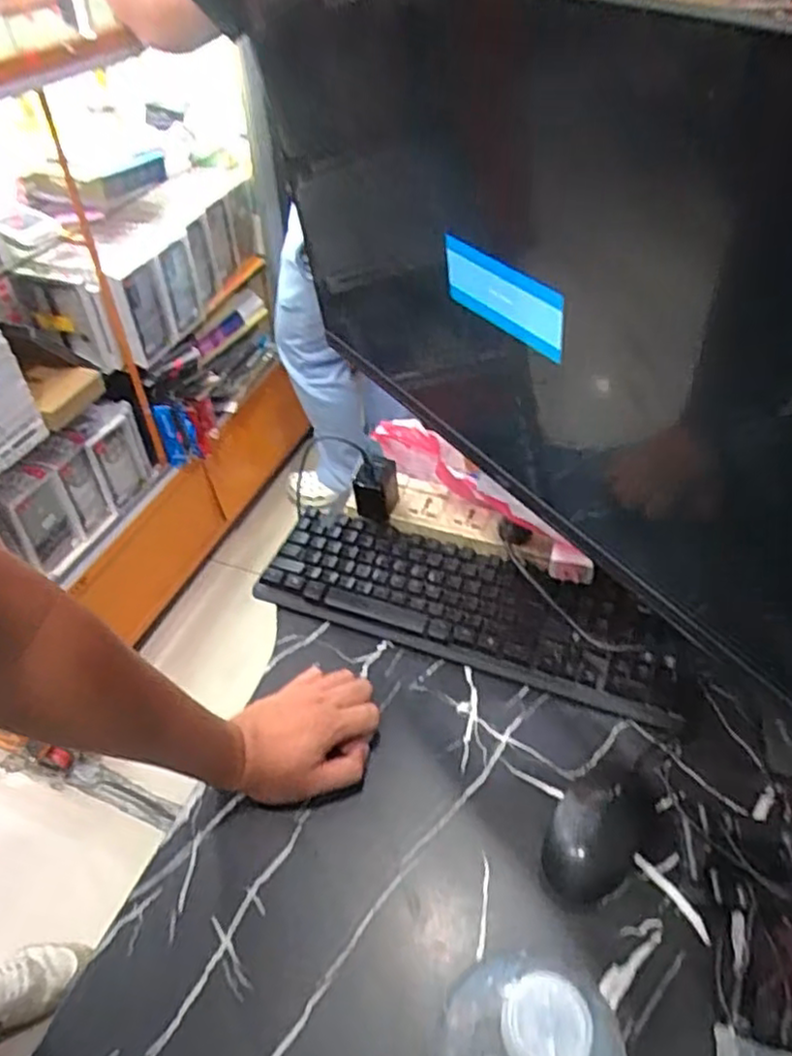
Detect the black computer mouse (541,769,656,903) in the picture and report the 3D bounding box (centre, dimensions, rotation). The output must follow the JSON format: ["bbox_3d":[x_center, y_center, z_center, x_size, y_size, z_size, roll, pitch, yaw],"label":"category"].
[{"bbox_3d":[0.155,0.226,0.534,0.064,0.030,0.110,33,55,32],"label":"black computer mouse"}]

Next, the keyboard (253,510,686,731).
[{"bbox_3d":[0.072,0.074,0.693,0.419,0.033,0.129,15,47,18],"label":"keyboard"}]

